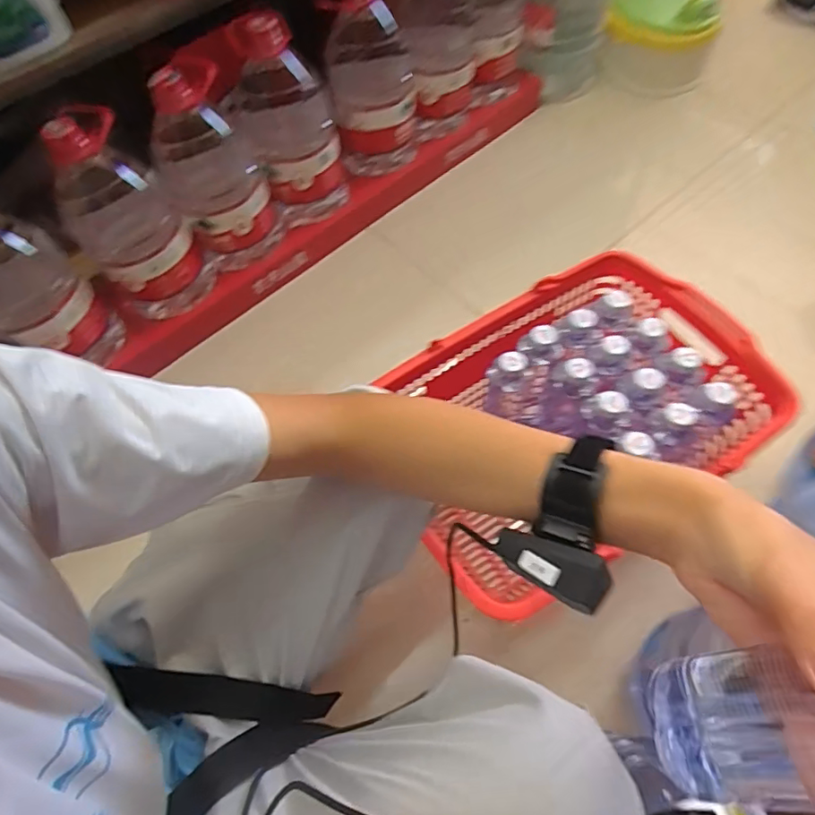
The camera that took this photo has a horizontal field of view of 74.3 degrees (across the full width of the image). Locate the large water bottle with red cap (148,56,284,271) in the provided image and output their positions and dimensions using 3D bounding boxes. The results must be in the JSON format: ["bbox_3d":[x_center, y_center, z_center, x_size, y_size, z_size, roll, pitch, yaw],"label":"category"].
[{"bbox_3d":[-0.337,-0.400,0.938,0.168,0.340,0.137,-24,62,-9],"label":"large water bottle with red cap"}]

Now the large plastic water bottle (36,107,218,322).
[{"bbox_3d":[-0.454,-0.303,0.887,0.152,0.359,0.150,-31,63,-13],"label":"large plastic water bottle"}]

